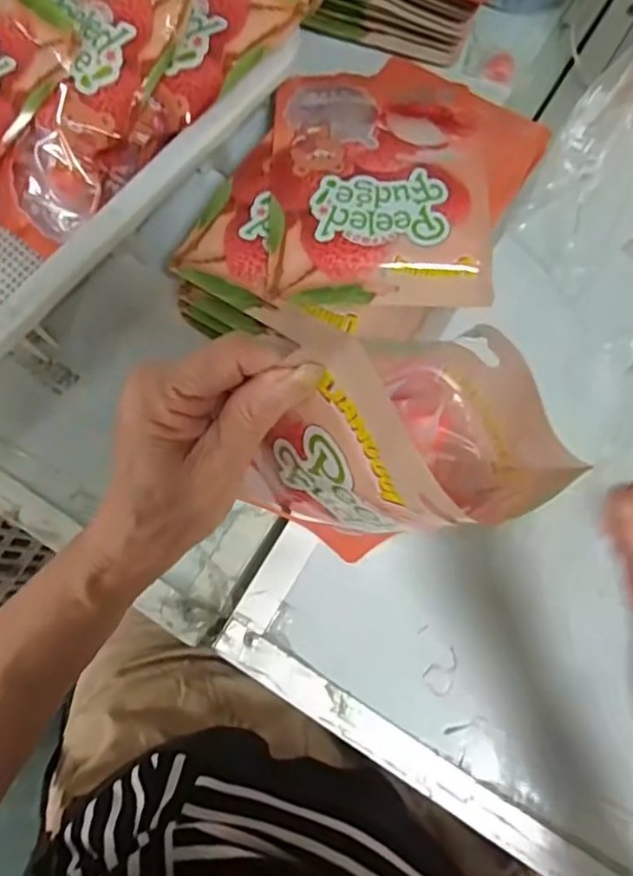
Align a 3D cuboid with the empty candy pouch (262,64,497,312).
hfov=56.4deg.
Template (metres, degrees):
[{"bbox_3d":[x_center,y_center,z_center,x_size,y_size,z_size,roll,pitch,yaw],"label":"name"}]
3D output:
[{"bbox_3d":[0.048,-0.197,0.436,0.156,0.018,0.224,2,70,-1],"label":"empty candy pouch"}]

